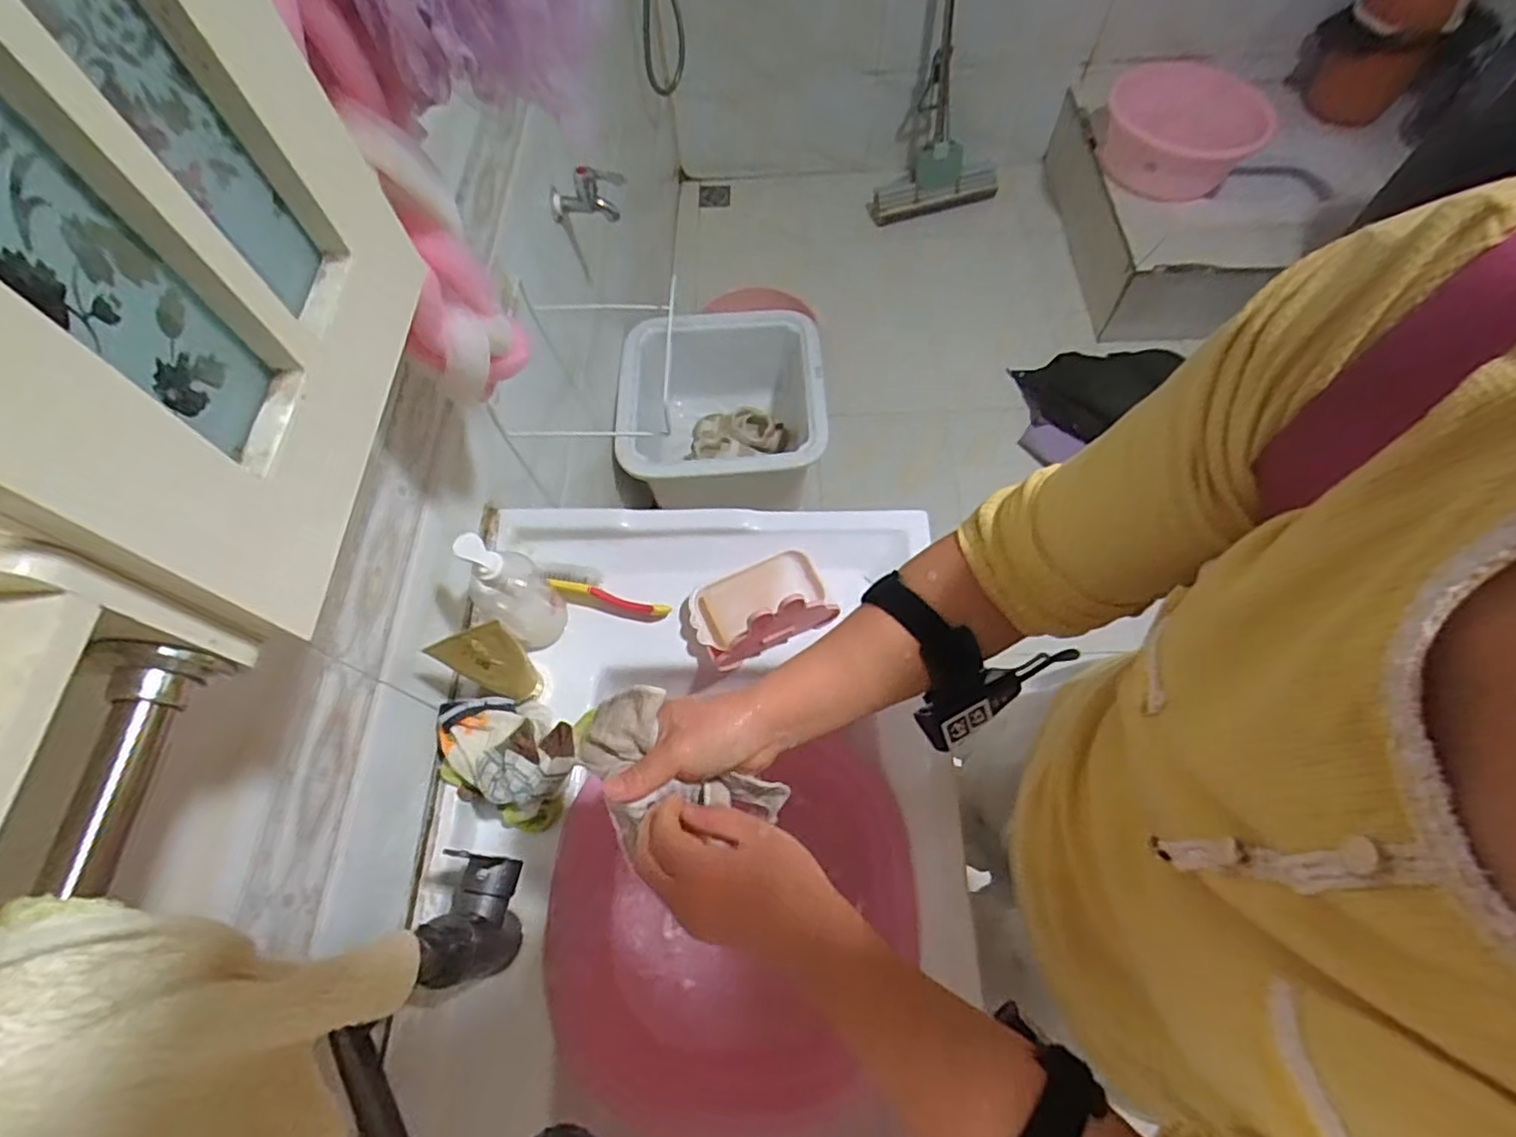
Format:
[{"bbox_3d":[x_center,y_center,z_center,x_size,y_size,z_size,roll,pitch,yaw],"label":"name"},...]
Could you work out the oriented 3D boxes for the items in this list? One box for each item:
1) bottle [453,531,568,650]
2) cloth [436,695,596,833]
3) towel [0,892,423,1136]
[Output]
[{"bbox_3d":[-0.236,0.017,0.617,0.058,0.184,0.064,38,71,19],"label":"bottle"},{"bbox_3d":[-0.235,0.177,0.617,0.128,0.074,0.117,11,65,8],"label":"cloth"},{"bbox_3d":[-0.199,0.182,0.234,0.034,0.148,0.120,-2,71,20],"label":"towel"}]

